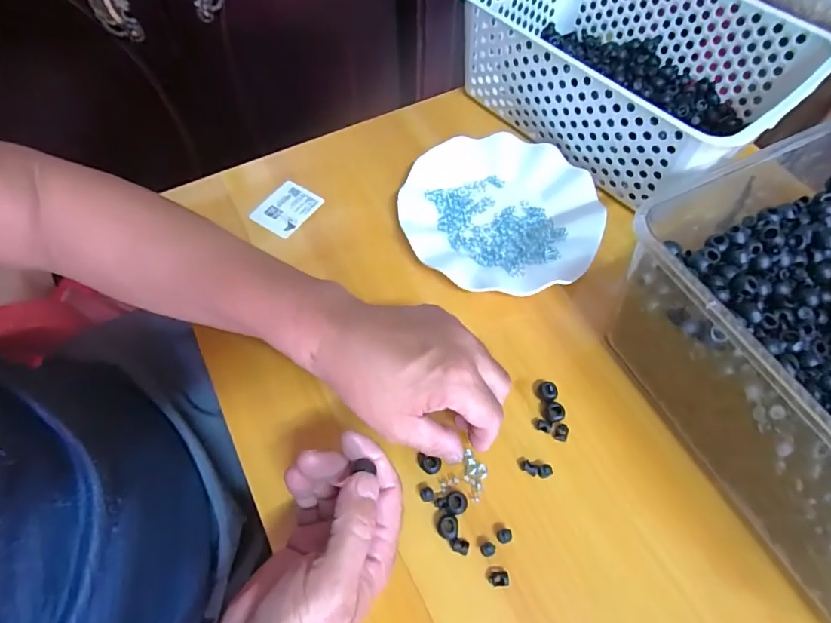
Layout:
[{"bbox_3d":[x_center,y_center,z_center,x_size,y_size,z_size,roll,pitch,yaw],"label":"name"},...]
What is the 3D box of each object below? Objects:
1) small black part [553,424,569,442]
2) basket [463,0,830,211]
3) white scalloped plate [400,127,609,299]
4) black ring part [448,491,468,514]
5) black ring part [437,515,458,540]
[{"bbox_3d":[0.110,0.091,0.362,0.010,0.004,0.012,20,62,10],"label":"small black part"},{"bbox_3d":[0.207,-0.251,0.491,0.209,0.100,0.309,-38,68,-20],"label":"basket"},{"bbox_3d":[0.080,-0.094,0.457,0.183,0.019,0.179,0,60,-1],"label":"white scalloped plate"},{"bbox_3d":[0.030,0.133,0.336,0.014,0.007,0.014,0,60,-1],"label":"black ring part"},{"bbox_3d":[0.022,0.147,0.329,0.014,0.010,0.015,0,60,-1],"label":"black ring part"}]

